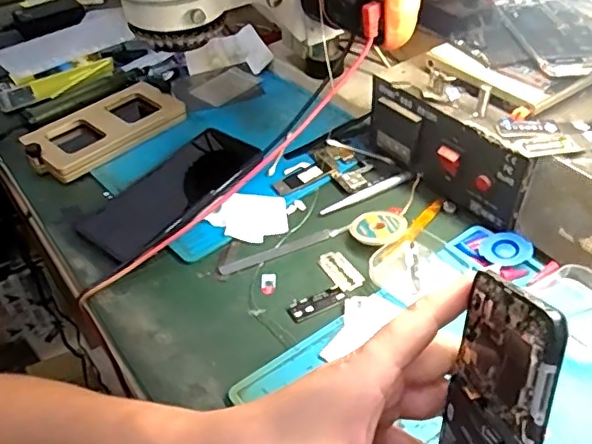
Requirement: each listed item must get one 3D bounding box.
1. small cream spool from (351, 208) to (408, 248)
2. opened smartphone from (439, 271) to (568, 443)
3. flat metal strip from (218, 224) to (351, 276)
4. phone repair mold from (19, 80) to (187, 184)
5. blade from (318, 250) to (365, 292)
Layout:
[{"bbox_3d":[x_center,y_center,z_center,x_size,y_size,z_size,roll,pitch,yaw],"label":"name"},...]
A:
[{"bbox_3d":[0.070,0.005,0.473,0.048,0.012,0.042,-23,46,-18],"label":"small cream spool"},{"bbox_3d":[0.073,0.104,0.237,0.015,0.161,0.072,8,11,-7],"label":"opened smartphone"},{"bbox_3d":[-0.009,0.022,0.472,0.115,0.004,0.013,-20,45,-15],"label":"flat metal strip"},{"bbox_3d":[-0.199,-0.101,0.596,0.081,0.027,0.167,30,53,32],"label":"phone repair mold"},{"bbox_3d":[0.036,0.039,0.449,0.022,0.004,0.044,-21,41,-21],"label":"blade"}]

